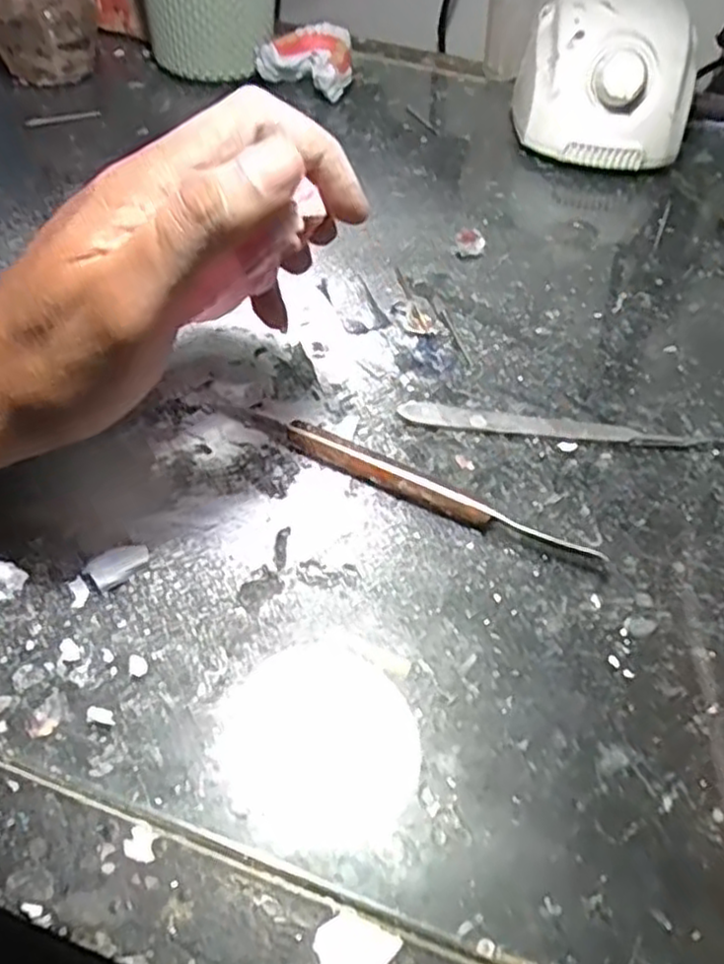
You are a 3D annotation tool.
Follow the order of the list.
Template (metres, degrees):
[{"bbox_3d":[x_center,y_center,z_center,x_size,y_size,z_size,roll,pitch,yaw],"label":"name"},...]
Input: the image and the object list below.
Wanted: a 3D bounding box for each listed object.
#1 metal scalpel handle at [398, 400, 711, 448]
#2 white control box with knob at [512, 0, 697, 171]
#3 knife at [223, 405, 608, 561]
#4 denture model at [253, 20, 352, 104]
[{"bbox_3d":[0.084,-0.023,0.322,0.133,0.004,0.015,7,50,1],"label":"metal scalpel handle"},{"bbox_3d":[0.160,-0.267,0.488,0.109,0.081,0.121,16,51,9],"label":"white control box with knob"},{"bbox_3d":[0.014,-0.001,0.292,0.158,0.013,0.009,24,52,15],"label":"knife"},{"bbox_3d":[-0.039,-0.302,0.535,0.066,0.034,0.056,14,50,8],"label":"denture model"}]

